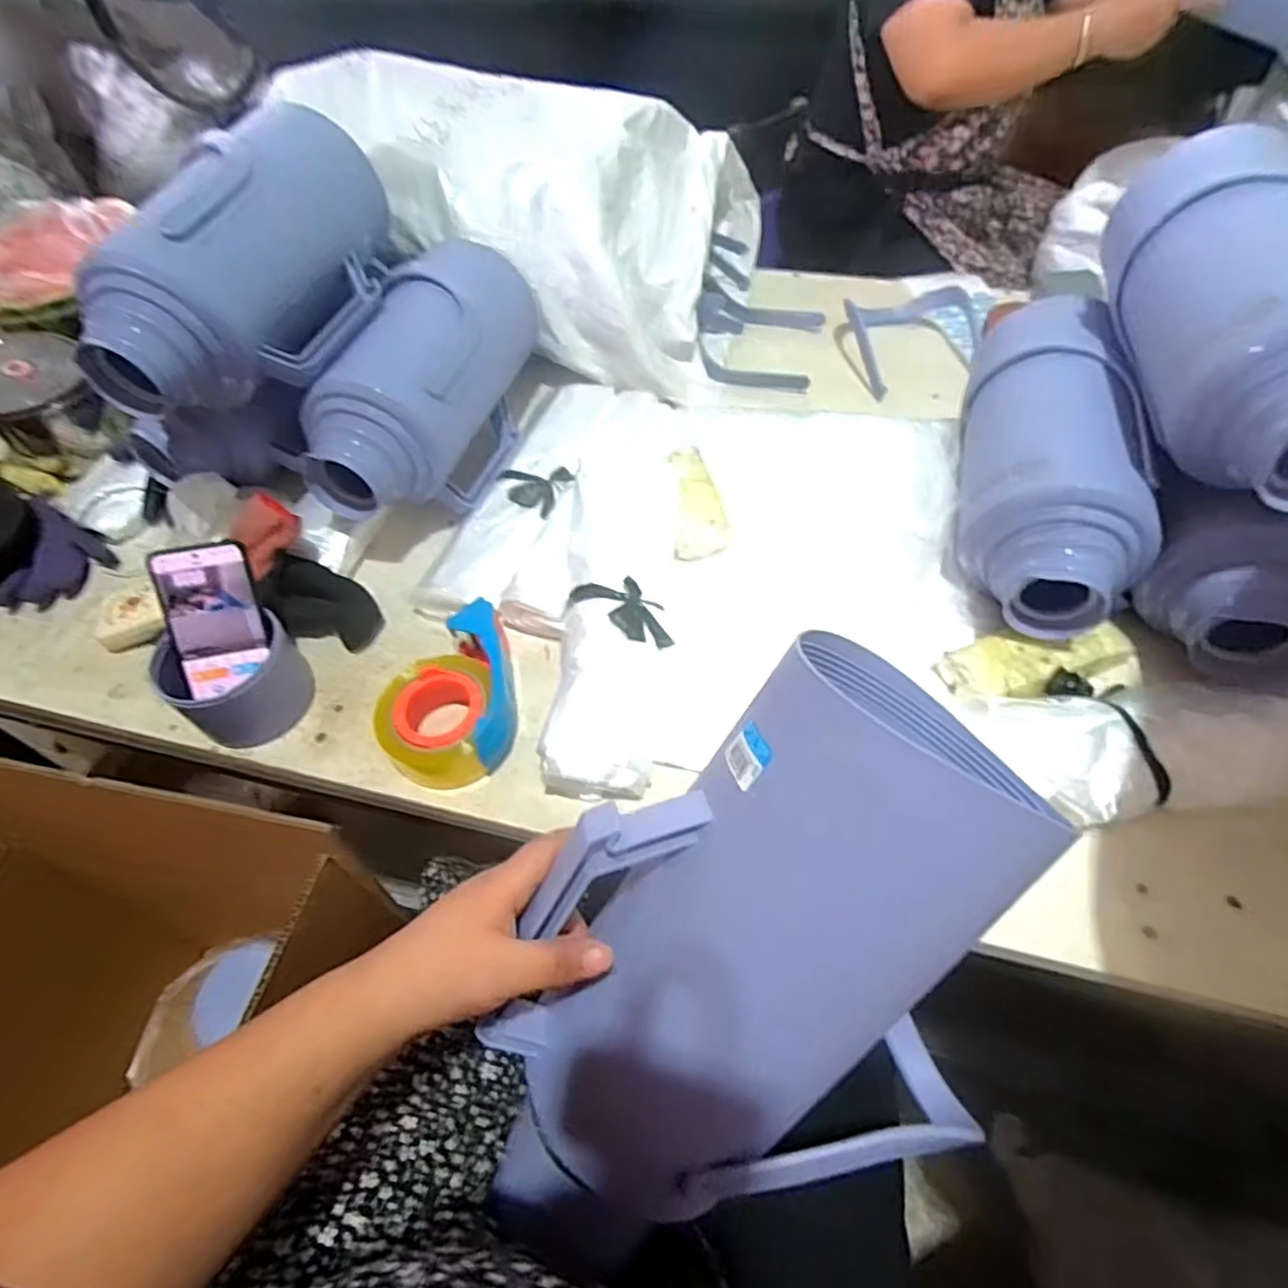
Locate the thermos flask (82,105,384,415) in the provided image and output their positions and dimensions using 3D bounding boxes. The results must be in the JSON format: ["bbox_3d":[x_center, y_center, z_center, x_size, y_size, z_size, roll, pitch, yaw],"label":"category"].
[{"bbox_3d":[-0.370,-0.368,0.662,0.158,0.142,0.363,13,55,12],"label":"thermos flask"}]

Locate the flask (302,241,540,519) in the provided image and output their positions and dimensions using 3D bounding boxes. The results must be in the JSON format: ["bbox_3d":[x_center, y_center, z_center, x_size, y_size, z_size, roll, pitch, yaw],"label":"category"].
[{"bbox_3d":[-0.228,-0.266,0.746,0.124,0.182,0.298,13,55,13],"label":"flask"}]

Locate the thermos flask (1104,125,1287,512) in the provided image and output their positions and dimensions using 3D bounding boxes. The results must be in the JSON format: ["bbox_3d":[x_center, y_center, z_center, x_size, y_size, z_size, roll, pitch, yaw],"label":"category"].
[{"bbox_3d":[0.482,-0.269,0.553,0.141,0.127,0.352,5,54,7],"label":"thermos flask"}]

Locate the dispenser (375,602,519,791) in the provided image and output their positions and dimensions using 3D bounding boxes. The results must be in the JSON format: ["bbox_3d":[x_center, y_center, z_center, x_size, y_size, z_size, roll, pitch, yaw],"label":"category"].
[{"bbox_3d":[-0.168,0.041,0.618,0.109,0.053,0.163,4,54,6],"label":"dispenser"}]

